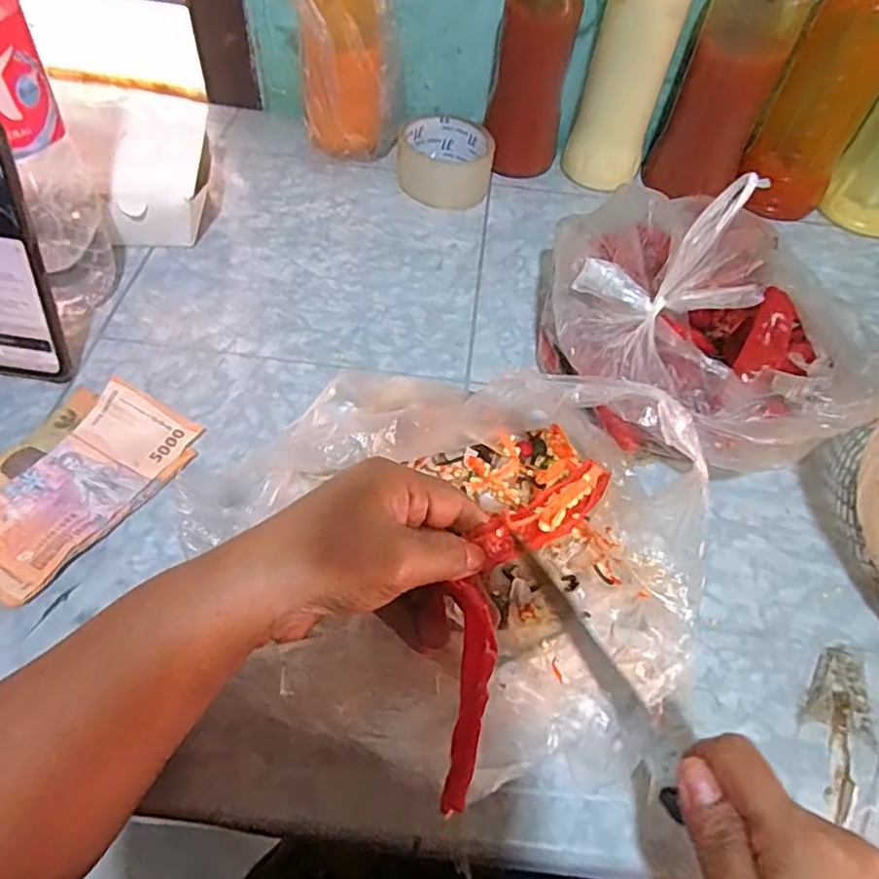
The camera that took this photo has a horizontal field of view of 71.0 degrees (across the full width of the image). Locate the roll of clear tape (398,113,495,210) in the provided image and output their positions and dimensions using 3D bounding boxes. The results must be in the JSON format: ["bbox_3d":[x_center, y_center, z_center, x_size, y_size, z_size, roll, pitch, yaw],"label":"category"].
[{"bbox_3d":[0.004,-0.267,0.593,0.088,0.043,0.085,1,56,-4],"label":"roll of clear tape"}]

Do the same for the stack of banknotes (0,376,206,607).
[{"bbox_3d":[-0.230,0.023,0.375,0.096,0.016,0.145,25,57,13],"label":"stack of banknotes"}]

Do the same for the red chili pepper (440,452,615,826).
[{"bbox_3d":[0.031,0.069,0.285,0.046,0.025,0.177,25,54,12],"label":"red chili pepper"}]

